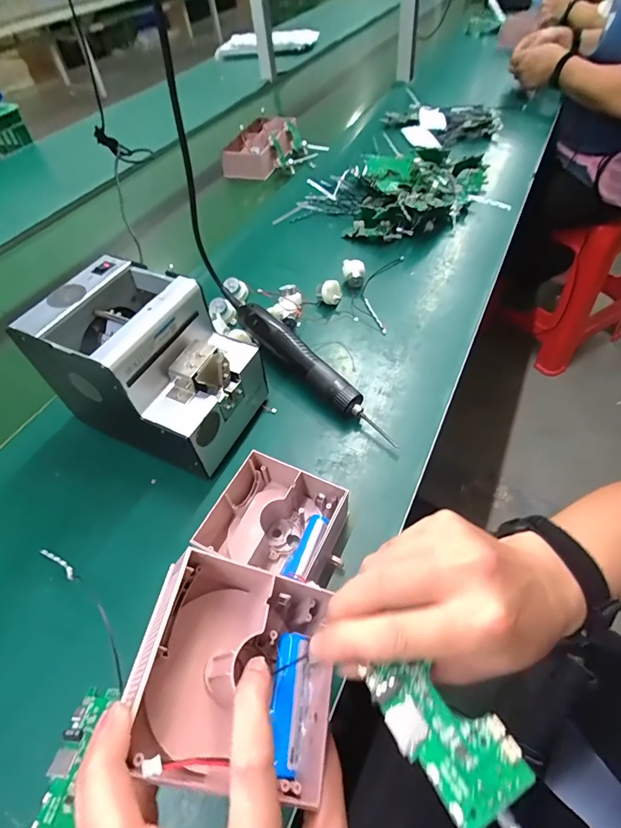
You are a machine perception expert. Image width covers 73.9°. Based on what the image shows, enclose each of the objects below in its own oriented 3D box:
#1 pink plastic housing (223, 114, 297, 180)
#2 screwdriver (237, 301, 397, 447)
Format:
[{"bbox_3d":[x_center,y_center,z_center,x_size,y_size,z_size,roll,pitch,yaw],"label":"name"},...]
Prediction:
[{"bbox_3d":[-0.110,-0.572,0.886,0.123,0.064,0.187,10,54,14],"label":"pink plastic housing"},{"bbox_3d":[0.000,-0.052,0.481,0.032,0.053,0.242,-37,58,-23],"label":"screwdriver"}]

